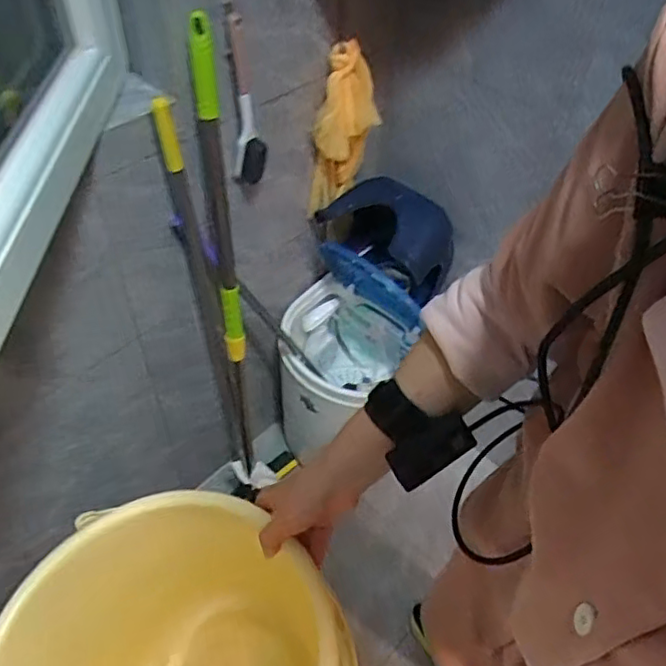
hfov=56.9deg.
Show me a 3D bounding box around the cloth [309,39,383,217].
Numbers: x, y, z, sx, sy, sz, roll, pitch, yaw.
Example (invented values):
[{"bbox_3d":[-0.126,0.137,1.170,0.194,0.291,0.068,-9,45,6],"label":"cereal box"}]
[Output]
[{"bbox_3d":[0.021,-0.396,1.197,0.057,0.298,0.179,29,54,19],"label":"cloth"}]

